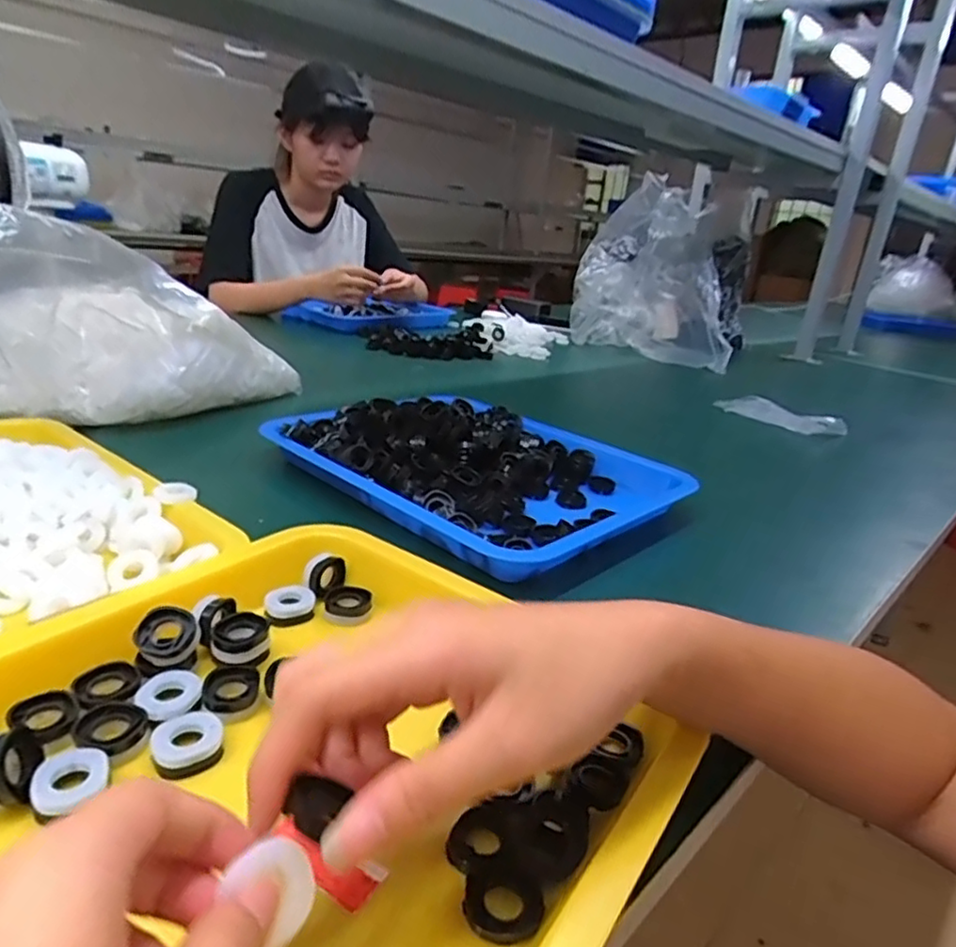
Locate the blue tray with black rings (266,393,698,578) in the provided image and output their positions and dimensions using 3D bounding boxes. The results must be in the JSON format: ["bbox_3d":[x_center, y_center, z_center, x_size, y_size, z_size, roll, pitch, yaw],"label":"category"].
[{"bbox_3d":[0.000,-0.010,0.559,0.289,0.046,0.241,25,28,39],"label":"blue tray with black rings"}]

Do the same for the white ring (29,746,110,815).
[{"bbox_3d":[-0.152,0.112,0.241,0.024,0.004,0.027,-7,25,-30],"label":"white ring"}]

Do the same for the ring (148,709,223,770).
[{"bbox_3d":[-0.119,0.107,0.264,0.025,0.004,0.026,6,21,-2],"label":"ring"}]

